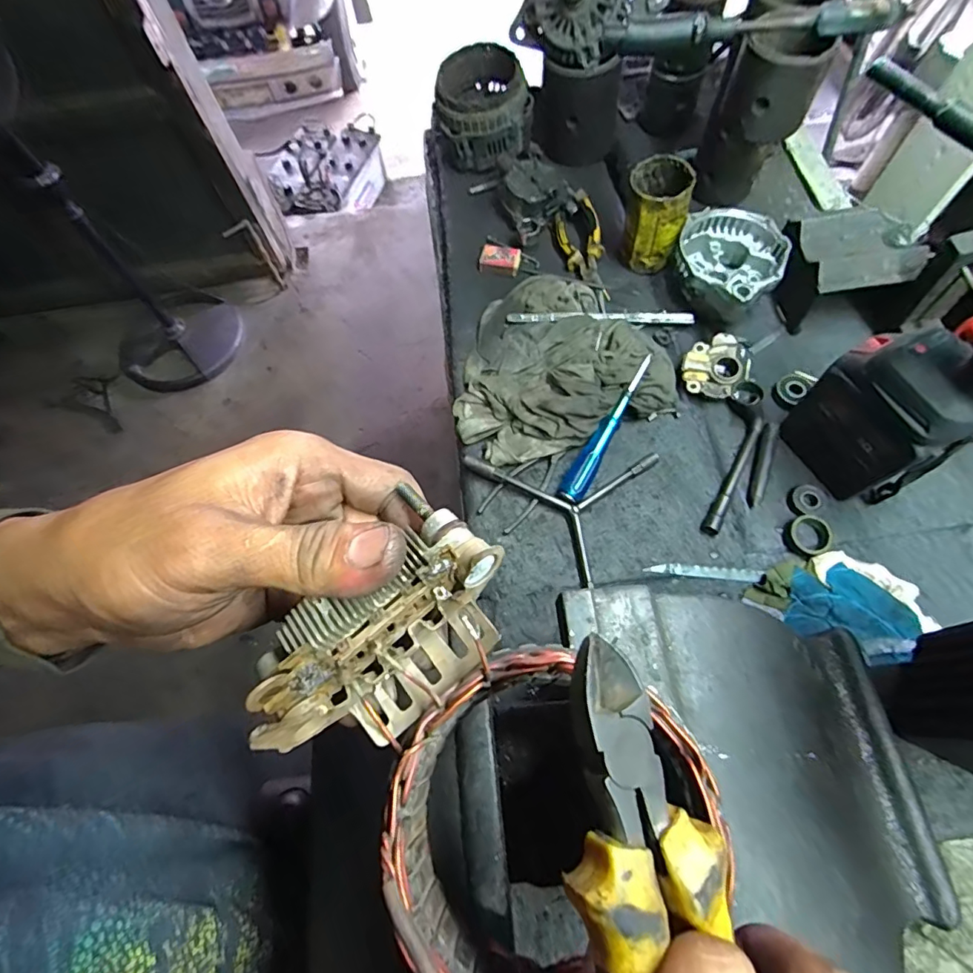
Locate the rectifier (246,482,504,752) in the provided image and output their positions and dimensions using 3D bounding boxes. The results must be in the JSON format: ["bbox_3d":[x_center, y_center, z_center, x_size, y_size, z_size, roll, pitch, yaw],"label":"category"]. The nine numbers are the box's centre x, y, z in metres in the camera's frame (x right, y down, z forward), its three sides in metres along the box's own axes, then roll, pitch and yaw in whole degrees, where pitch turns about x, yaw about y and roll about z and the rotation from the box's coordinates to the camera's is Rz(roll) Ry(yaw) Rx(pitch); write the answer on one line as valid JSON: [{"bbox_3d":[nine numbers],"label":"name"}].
[{"bbox_3d":[-0.035,0.054,0.178,0.088,0.056,0.040,-29,50,-24],"label":"rectifier"}]

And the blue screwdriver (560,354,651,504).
[{"bbox_3d":[0.133,-0.066,0.566,0.026,0.028,0.190,26,70,13],"label":"blue screwdriver"}]

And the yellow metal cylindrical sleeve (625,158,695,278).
[{"bbox_3d":[0.214,-0.345,0.649,0.070,0.114,0.079,10,68,7],"label":"yellow metal cylindrical sleeve"}]

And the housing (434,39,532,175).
[{"bbox_3d":[-0.003,-0.566,0.773,0.135,0.120,0.125,-4,66,1],"label":"housing"}]

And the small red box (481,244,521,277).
[{"bbox_3d":[0.021,-0.321,0.713,0.053,0.018,0.037,11,68,8],"label":"small red box"}]

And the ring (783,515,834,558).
[{"bbox_3d":[0.328,0.051,0.514,0.040,0.020,0.041,-1,67,3],"label":"ring"}]

